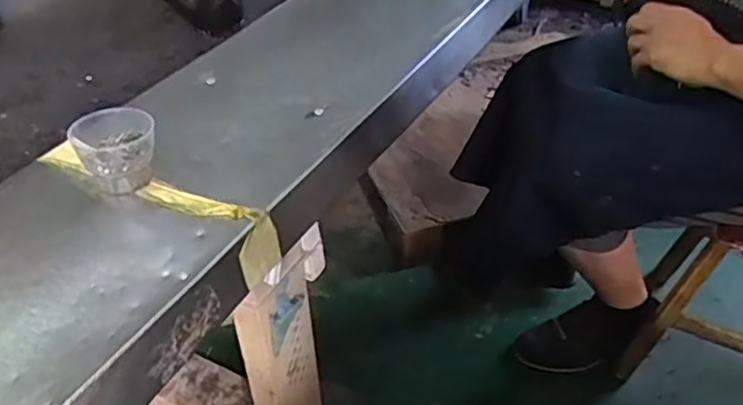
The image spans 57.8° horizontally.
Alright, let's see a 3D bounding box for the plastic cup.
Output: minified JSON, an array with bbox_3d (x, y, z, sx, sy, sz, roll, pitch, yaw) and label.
[{"bbox_3d":[-0.203,-0.041,0.542,0.059,0.051,0.056,-1,39,1],"label":"plastic cup"}]

